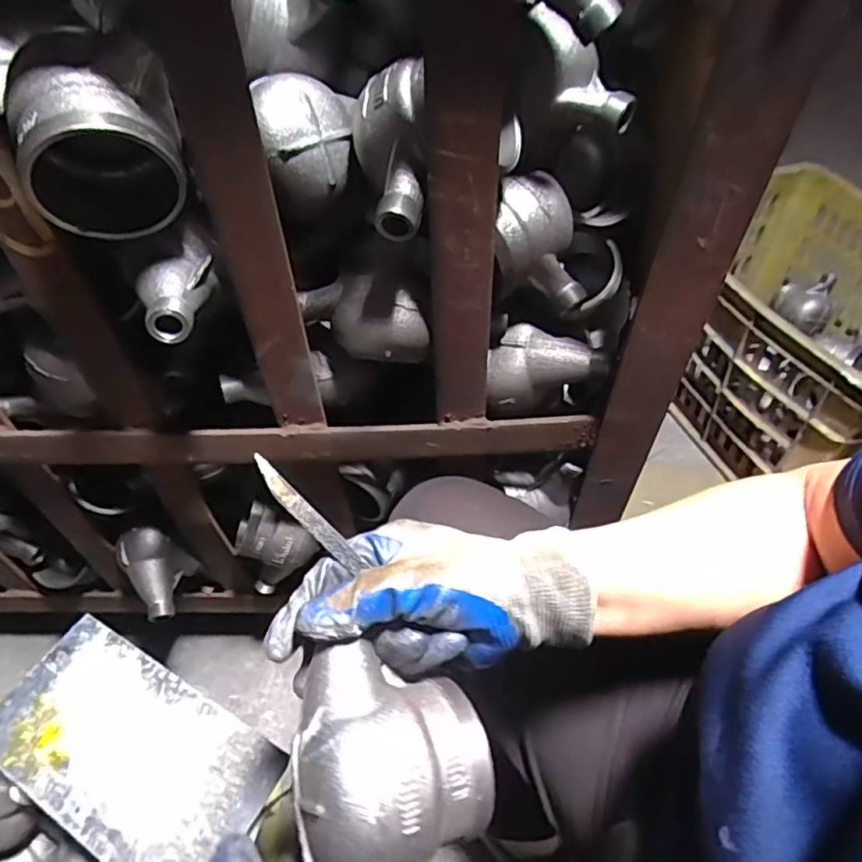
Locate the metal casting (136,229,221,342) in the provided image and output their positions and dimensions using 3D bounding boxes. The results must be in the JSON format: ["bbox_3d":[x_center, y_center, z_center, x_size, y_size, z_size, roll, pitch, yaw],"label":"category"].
[{"bbox_3d":[-0.161,-0.088,0.371,0.039,0.033,0.069,6,62,7],"label":"metal casting"}]

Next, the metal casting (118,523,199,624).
[{"bbox_3d":[-0.301,0.150,0.658,0.064,0.060,0.111,-31,82,3],"label":"metal casting"}]

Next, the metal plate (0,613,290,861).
[{"bbox_3d":[-0.241,0.251,0.474,0.234,0.006,0.119,23,53,20],"label":"metal plate"}]

